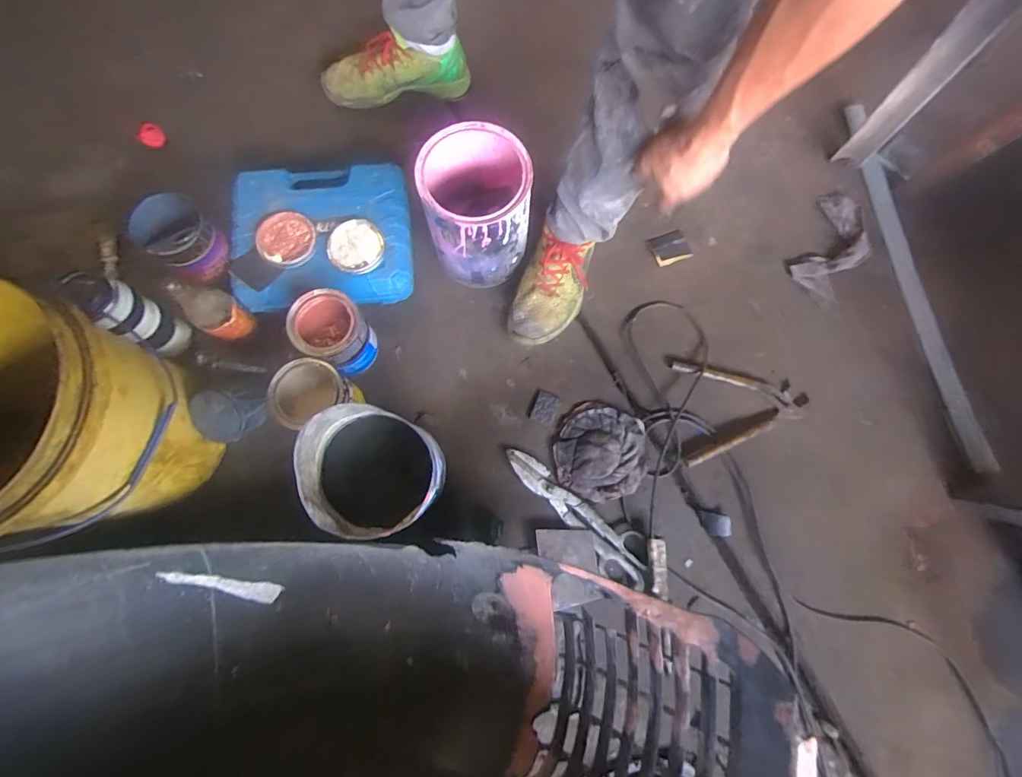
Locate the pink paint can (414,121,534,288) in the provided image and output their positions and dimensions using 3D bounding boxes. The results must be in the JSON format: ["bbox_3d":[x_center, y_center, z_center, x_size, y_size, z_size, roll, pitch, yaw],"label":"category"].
[{"bbox_3d":[-0.055,-0.283,0.730,0.155,0.191,0.170,0,78,-1],"label":"pink paint can"}]

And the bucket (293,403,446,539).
[{"bbox_3d":[-0.185,0.114,0.622,0.162,0.162,0.151,0,78,-1],"label":"bucket"}]

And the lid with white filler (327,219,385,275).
[{"bbox_3d":[-0.250,-0.229,0.728,0.099,0.020,0.088,19,78,3],"label":"lid with white filler"}]

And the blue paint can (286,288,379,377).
[{"bbox_3d":[-0.276,-0.084,0.719,0.099,0.122,0.096,0,78,-1],"label":"blue paint can"}]

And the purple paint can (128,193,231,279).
[{"bbox_3d":[-0.509,-0.233,0.718,0.106,0.088,0.101,41,80,7],"label":"purple paint can"}]

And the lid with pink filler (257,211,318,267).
[{"bbox_3d":[-0.359,-0.240,0.735,0.090,0.016,0.092,0,78,-1],"label":"lid with pink filler"}]

